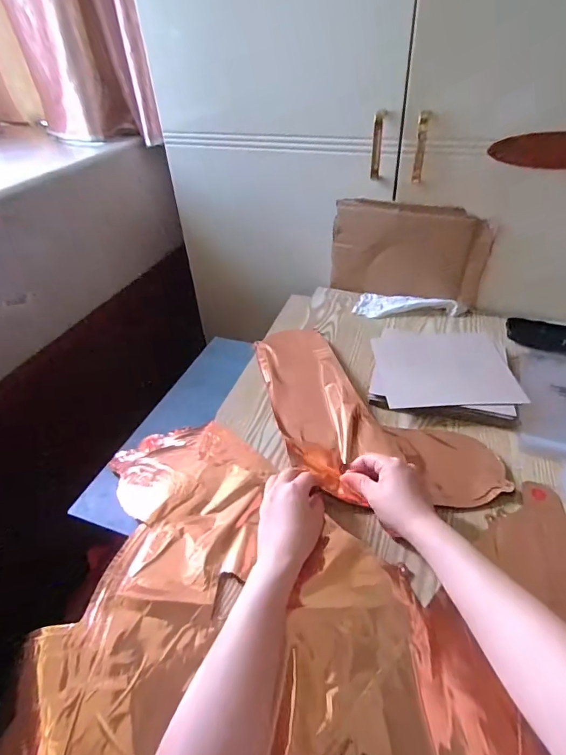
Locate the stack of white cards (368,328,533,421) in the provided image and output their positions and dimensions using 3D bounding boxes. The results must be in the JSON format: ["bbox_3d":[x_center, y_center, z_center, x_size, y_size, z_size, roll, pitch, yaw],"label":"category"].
[{"bbox_3d":[0.241,-0.021,0.654,0.200,0.023,0.209,5,42,9],"label":"stack of white cards"}]

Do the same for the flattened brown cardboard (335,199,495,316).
[{"bbox_3d":[0.227,-0.222,0.777,0.269,0.178,0.024,11,43,15],"label":"flattened brown cardboard"}]

